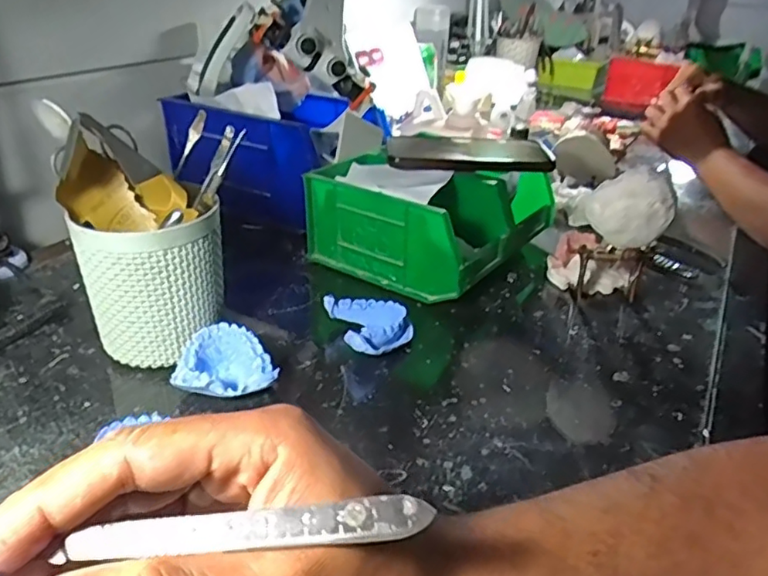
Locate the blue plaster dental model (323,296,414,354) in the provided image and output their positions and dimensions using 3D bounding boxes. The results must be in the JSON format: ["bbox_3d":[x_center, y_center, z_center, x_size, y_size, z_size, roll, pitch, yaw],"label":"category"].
[{"bbox_3d":[-0.008,0.030,0.472,0.058,0.025,0.066,-9,31,-20],"label":"blue plaster dental model"}]

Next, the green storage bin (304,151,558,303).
[{"bbox_3d":[0.057,-0.080,0.613,0.173,0.088,0.217,21,34,29],"label":"green storage bin"}]

